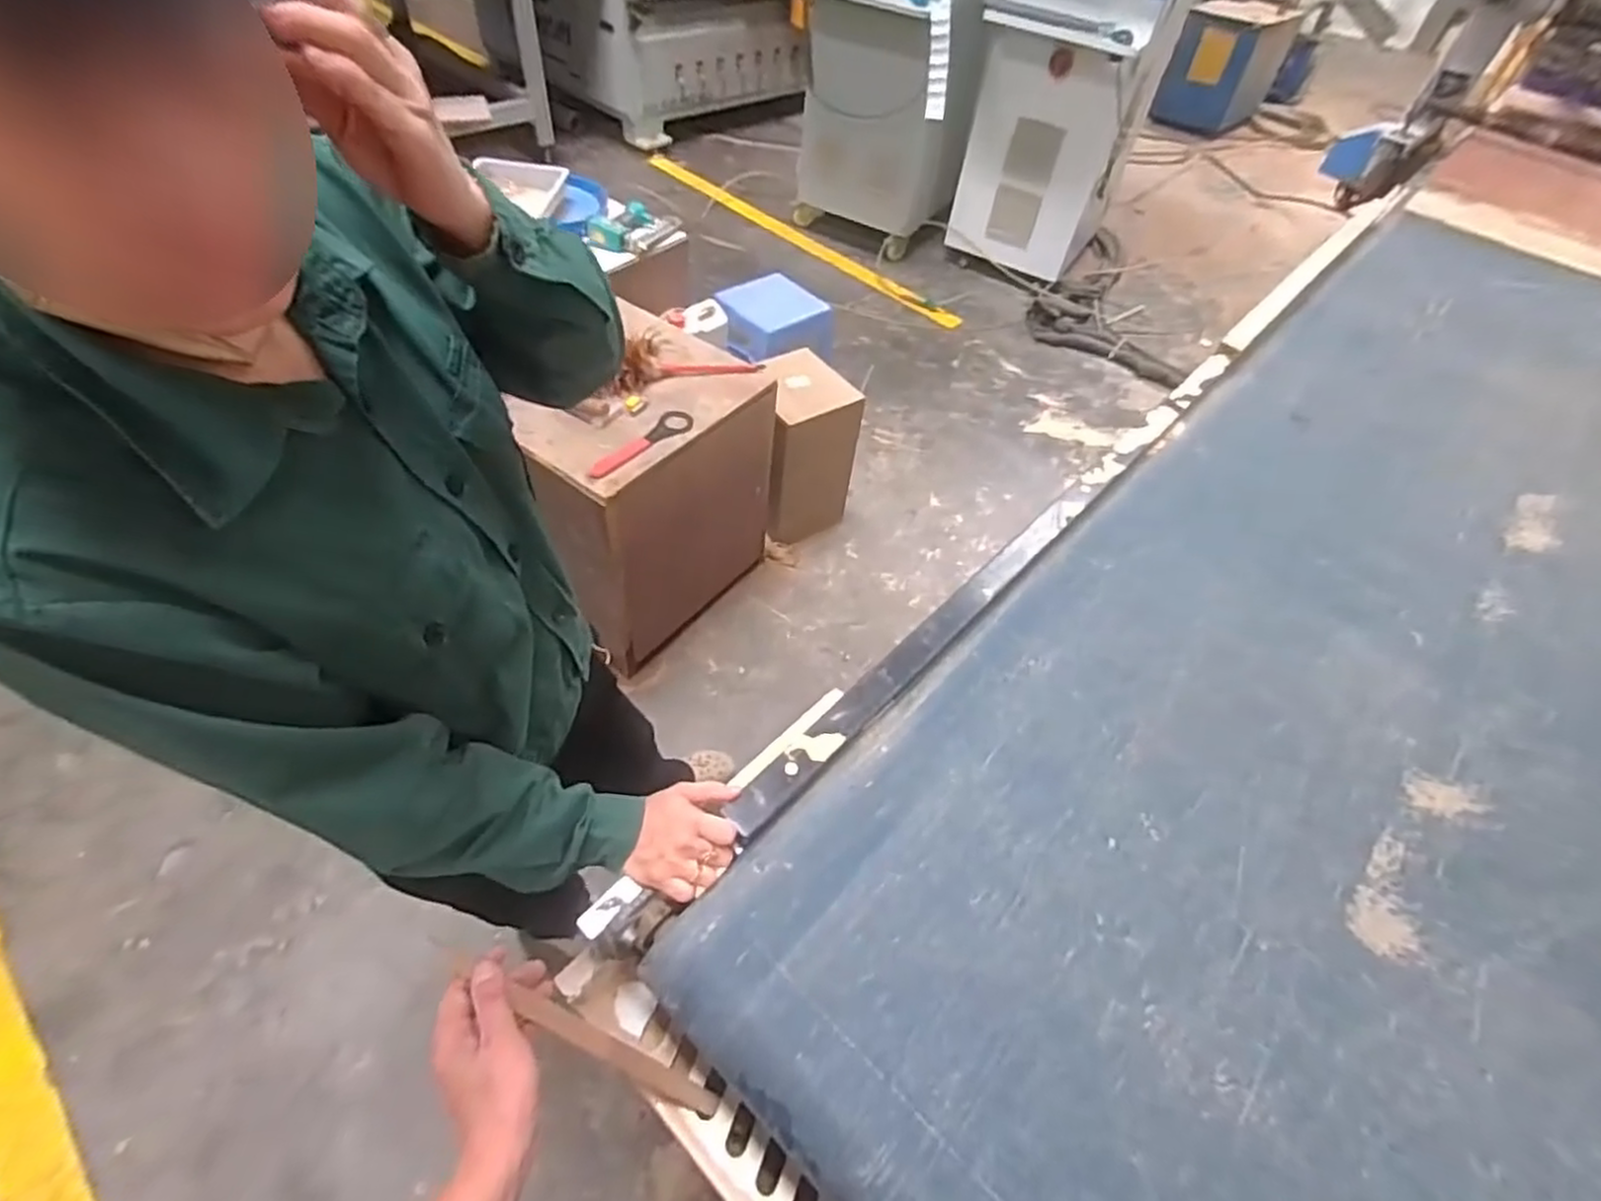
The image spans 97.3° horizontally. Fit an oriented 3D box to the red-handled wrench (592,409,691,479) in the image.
[{"bbox_3d":[-0.306,-0.305,1.384,0.069,0.018,0.240,33,54,18],"label":"red-handled wrench"}]

